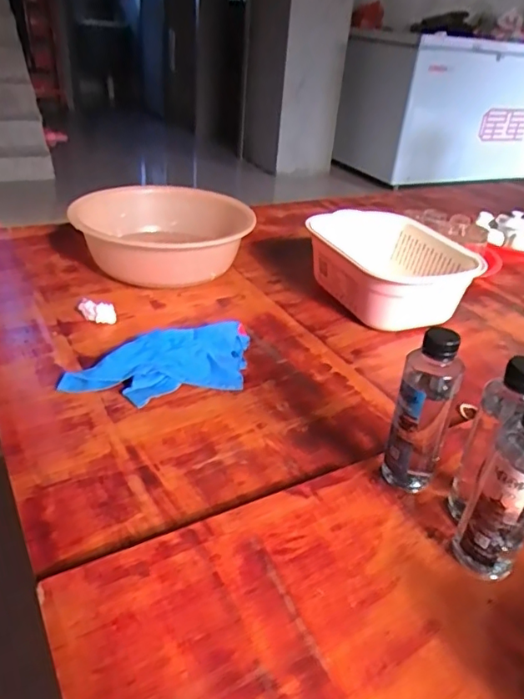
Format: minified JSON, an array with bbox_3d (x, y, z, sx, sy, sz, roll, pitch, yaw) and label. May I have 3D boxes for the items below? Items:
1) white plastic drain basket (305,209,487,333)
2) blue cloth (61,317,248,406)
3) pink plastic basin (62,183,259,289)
[{"bbox_3d":[0.230,-0.139,0.969,0.219,0.120,0.278,-10,34,-23],"label":"white plastic drain basket"},{"bbox_3d":[-0.111,0.018,0.737,0.283,0.036,0.139,-22,40,-37],"label":"blue cloth"},{"bbox_3d":[-0.189,-0.228,1.050,0.309,0.118,0.299,4,31,-2],"label":"pink plastic basin"}]

